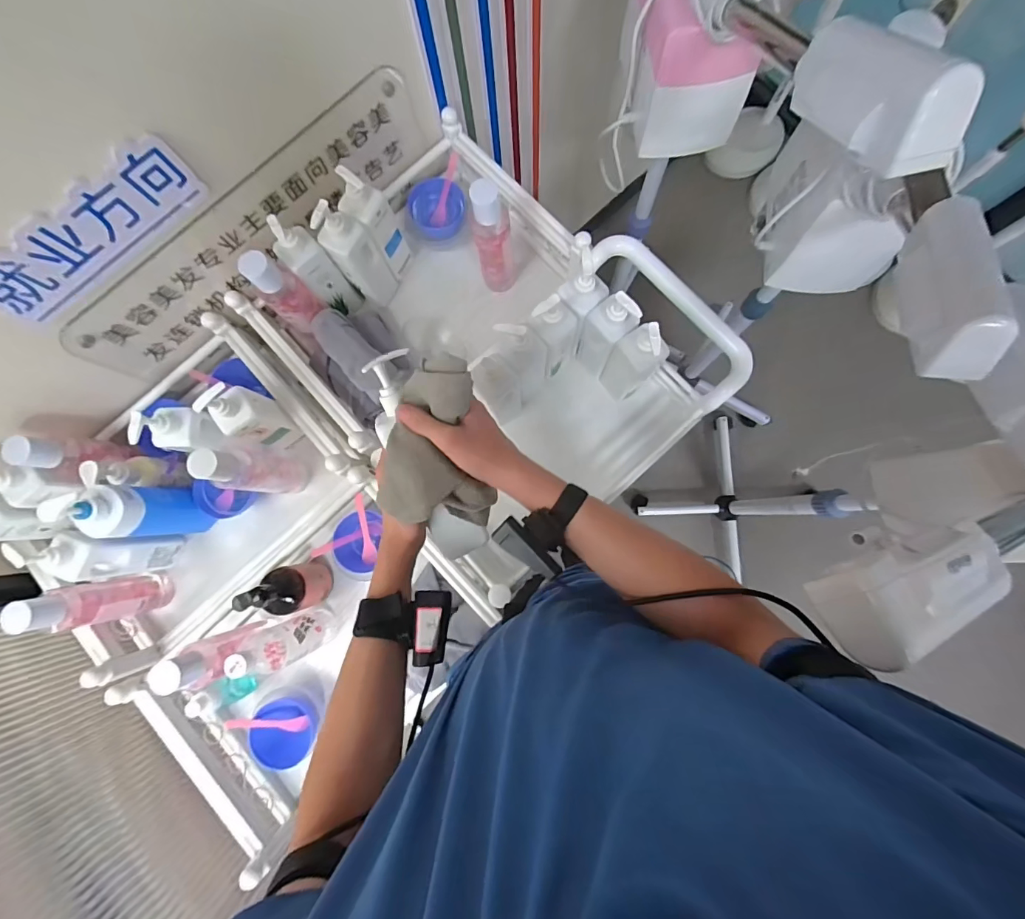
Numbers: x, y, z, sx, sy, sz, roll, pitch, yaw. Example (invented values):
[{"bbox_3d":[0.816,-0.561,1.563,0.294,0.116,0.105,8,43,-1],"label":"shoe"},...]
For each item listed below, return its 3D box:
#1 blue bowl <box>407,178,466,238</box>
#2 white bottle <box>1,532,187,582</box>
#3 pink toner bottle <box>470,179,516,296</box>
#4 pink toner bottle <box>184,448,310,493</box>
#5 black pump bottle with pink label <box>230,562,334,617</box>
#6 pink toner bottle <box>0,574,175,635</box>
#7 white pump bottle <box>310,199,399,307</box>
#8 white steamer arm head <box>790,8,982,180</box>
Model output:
[{"bbox_3d":[-0.132,-0.447,0.811,0.099,0.065,0.085,-6,83,2],"label":"blue bowl"},{"bbox_3d":[-0.617,0.147,0.688,0.061,0.233,0.067,-6,83,2],"label":"white bottle"},{"bbox_3d":[-0.032,-0.354,0.736,0.064,0.234,0.054,-6,83,2],"label":"pink toner bottle"},{"bbox_3d":[-0.398,0.017,0.696,0.051,0.222,0.070,8,83,3],"label":"pink toner bottle"},{"bbox_3d":[-0.342,0.198,0.675,0.065,0.190,0.071,-9,83,1],"label":"black pump bottle with pink label"},{"bbox_3d":[-0.634,0.221,0.683,0.057,0.222,0.061,-16,83,1],"label":"pink toner bottle"},{"bbox_3d":[-0.251,-0.329,0.731,0.054,0.223,0.067,32,85,6],"label":"white pump bottle"},{"bbox_3d":[0.271,-0.281,0.339,0.043,0.073,0.173,-15,56,1],"label":"white steamer arm head"}]

